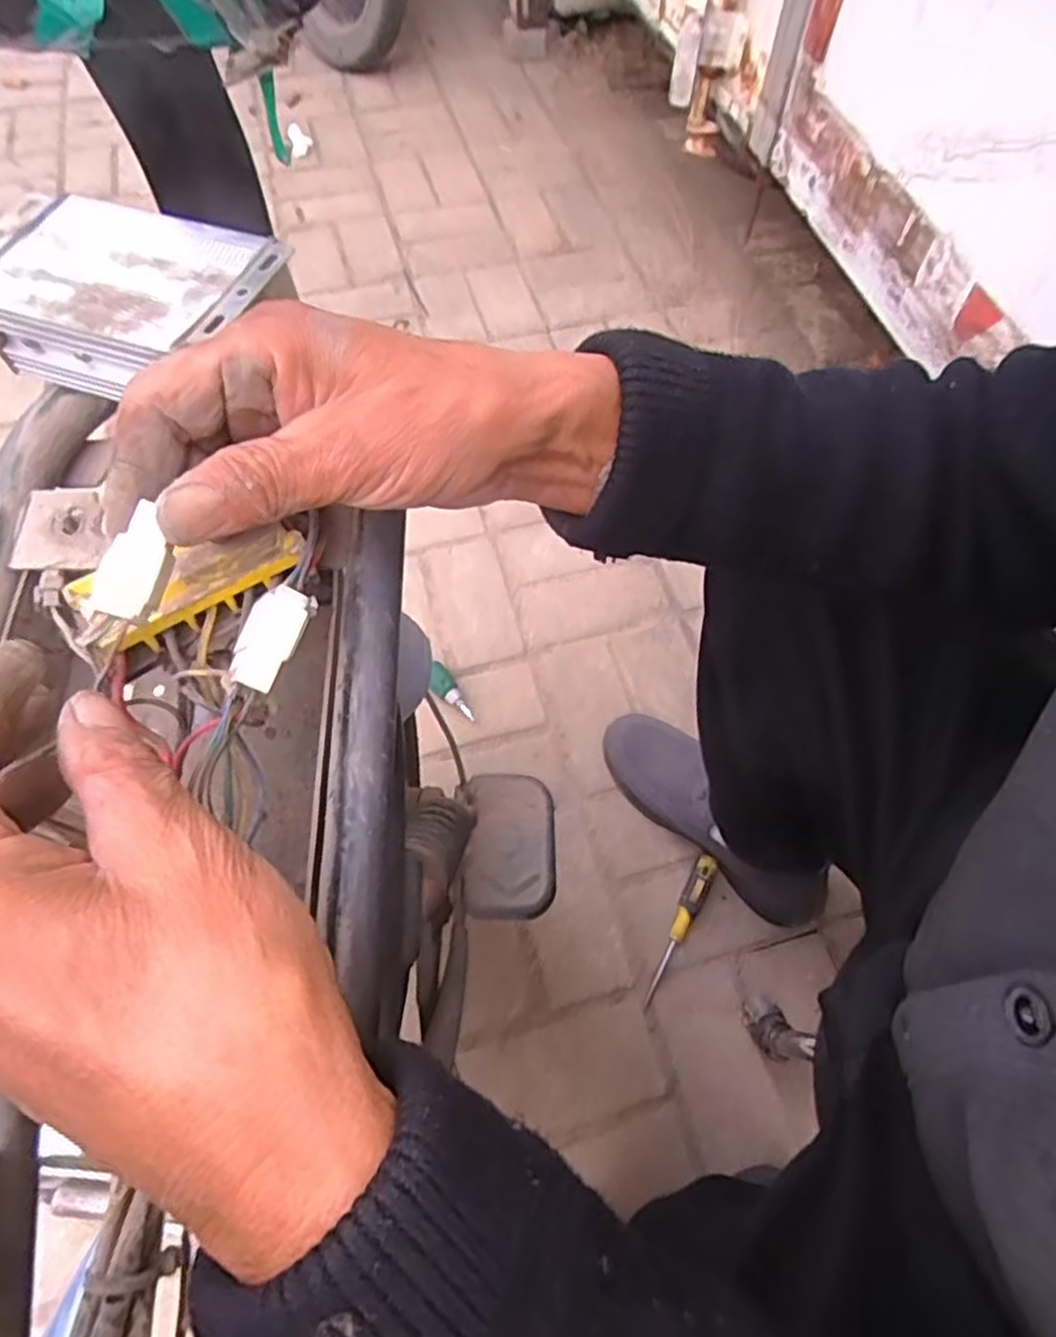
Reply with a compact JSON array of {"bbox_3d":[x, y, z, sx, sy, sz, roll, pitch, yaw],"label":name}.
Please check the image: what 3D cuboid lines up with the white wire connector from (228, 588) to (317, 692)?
[{"bbox_3d":[-0.083,-0.011,0.227,0.016,0.010,0.035,19,65,10],"label":"white wire connector"}]

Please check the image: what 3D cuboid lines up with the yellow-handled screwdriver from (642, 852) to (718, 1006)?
[{"bbox_3d":[0.158,0.271,0.739,0.022,0.022,0.161,25,78,13],"label":"yellow-handled screwdriver"}]

